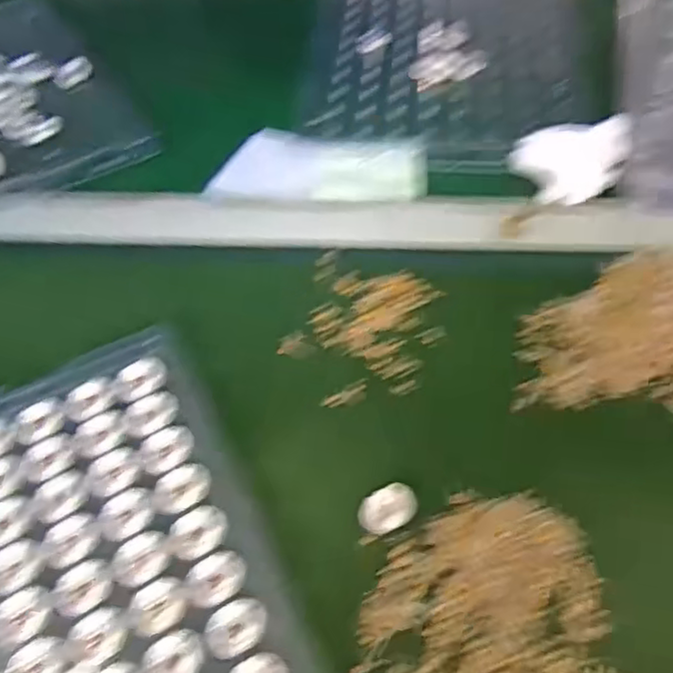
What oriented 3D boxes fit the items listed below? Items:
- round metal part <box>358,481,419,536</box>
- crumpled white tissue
[{"bbox_3d":[0.028,0.094,0.378,0.032,0.013,0.021,-21,53,-11],"label":"round metal part"},{"bbox_3d":[0.181,-0.135,0.535,0.091,0.035,0.062,-2,52,3],"label":"crumpled white tissue"}]

